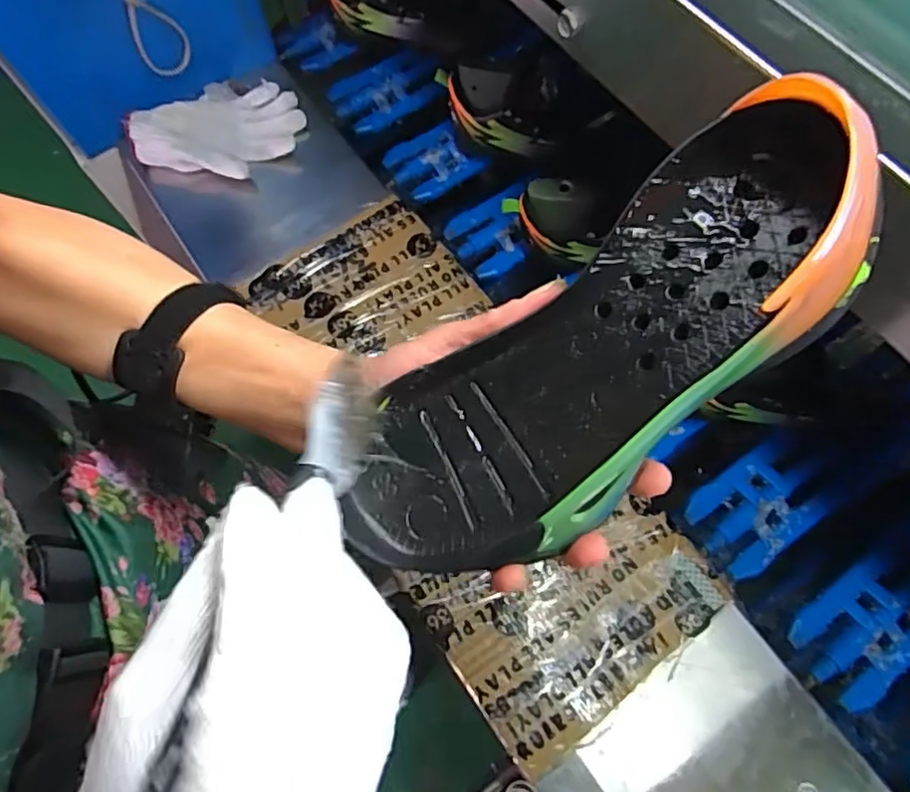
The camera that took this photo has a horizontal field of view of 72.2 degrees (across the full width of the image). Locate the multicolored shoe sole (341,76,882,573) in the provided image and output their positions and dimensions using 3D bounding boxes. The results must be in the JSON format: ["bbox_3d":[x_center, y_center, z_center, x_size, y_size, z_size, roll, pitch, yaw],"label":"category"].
[{"bbox_3d":[0.045,-0.008,0.233,0.220,0.039,0.087,-41,69,21],"label":"multicolored shoe sole"}]

